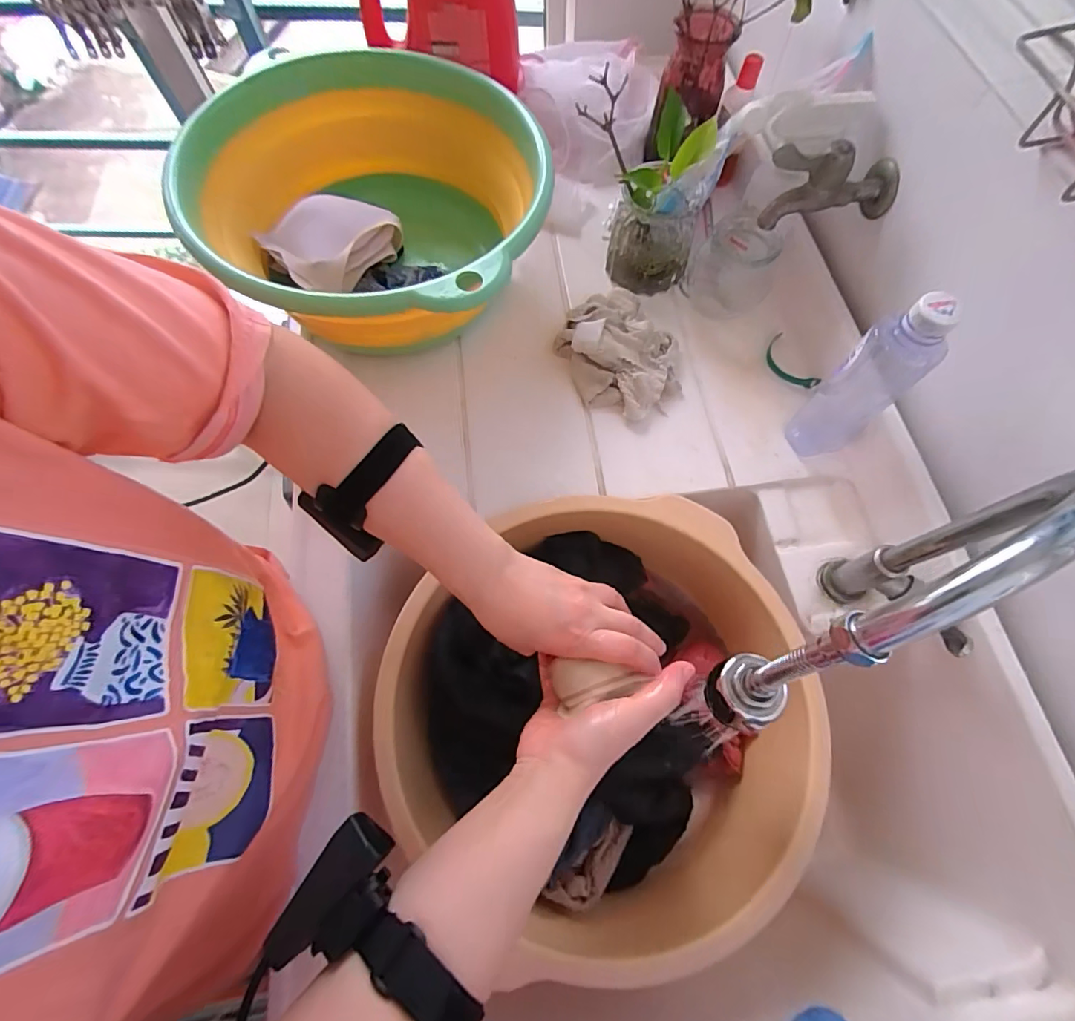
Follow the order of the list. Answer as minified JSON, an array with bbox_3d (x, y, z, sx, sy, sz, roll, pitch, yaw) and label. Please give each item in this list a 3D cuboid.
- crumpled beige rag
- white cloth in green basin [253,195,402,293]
[{"bbox_3d":[0.094,-0.178,0.540,0.124,0.047,0.161,-22,70,-7],"label":"crumpled beige rag"},{"bbox_3d":[-0.212,-0.287,0.516,0.123,0.030,0.118,-39,73,-13],"label":"white cloth in green basin"}]

